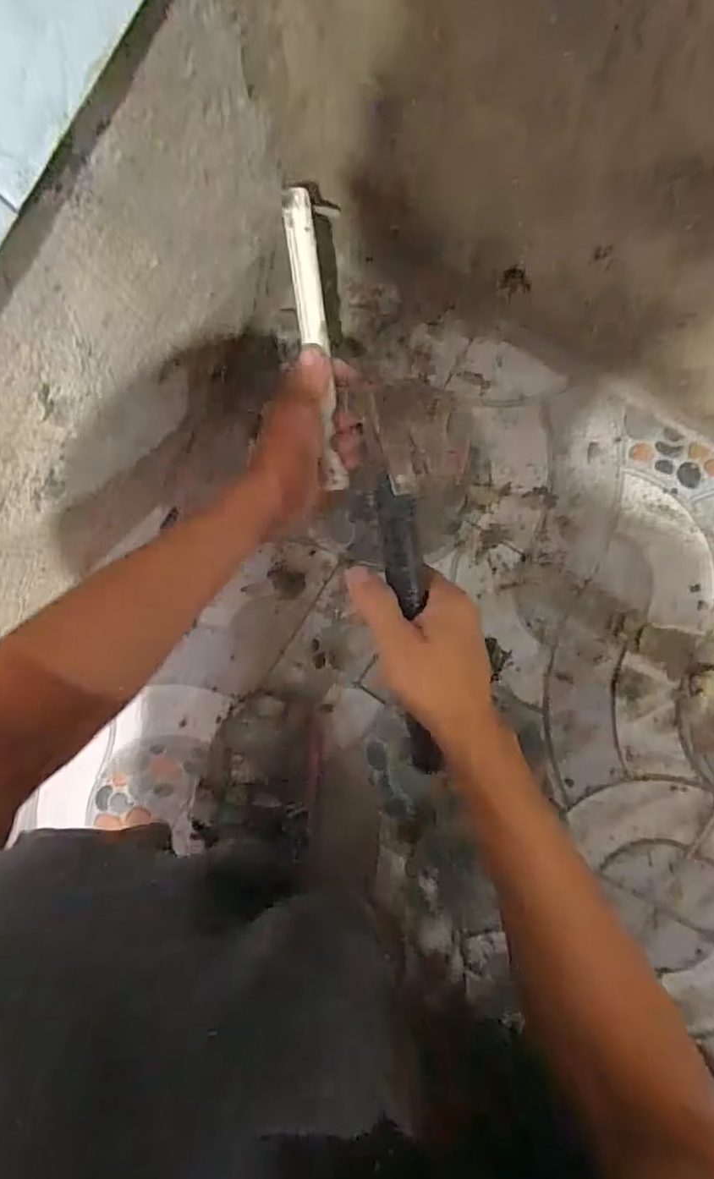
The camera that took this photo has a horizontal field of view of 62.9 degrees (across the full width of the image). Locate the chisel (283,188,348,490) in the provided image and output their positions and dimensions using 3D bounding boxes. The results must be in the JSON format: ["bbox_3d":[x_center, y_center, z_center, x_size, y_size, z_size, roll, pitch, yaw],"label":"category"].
[{"bbox_3d":[-0.033,-0.193,0.471,0.022,0.016,0.222,-5,106,10],"label":"chisel"}]

